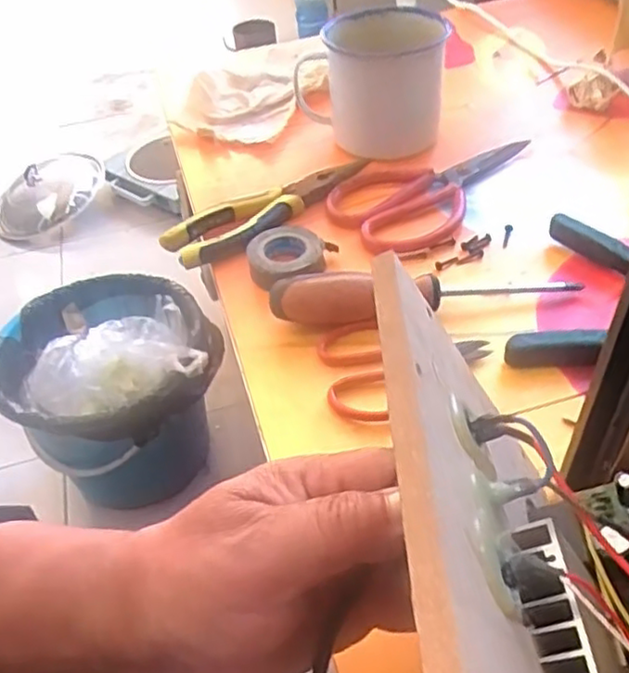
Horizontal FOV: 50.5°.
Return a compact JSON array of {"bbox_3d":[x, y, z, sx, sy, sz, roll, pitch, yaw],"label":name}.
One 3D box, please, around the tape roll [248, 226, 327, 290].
[{"bbox_3d":[-0.021,-0.060,0.486,0.053,0.013,0.055,-4,45,4],"label":"tape roll"}]

